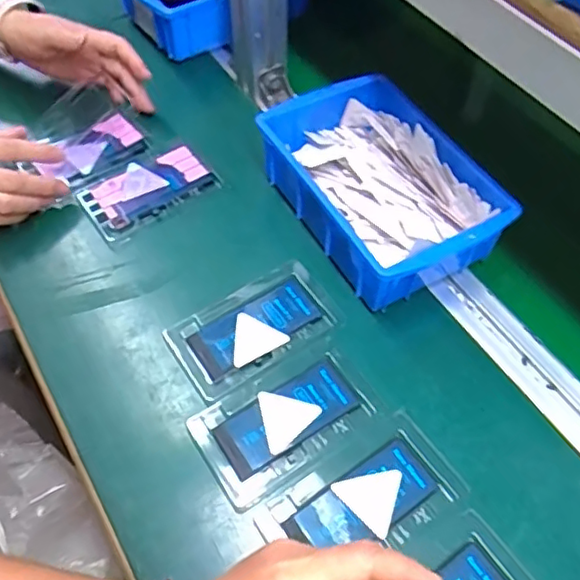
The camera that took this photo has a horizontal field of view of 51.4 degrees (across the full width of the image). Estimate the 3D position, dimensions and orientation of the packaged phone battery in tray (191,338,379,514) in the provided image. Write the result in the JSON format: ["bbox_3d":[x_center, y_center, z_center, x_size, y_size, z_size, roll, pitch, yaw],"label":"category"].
[{"bbox_3d":[0.000,0.092,0.430,0.127,0.005,0.074,-28,61,-16],"label":"packaged phone battery in tray"}]

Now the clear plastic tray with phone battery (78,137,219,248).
[{"bbox_3d":[-0.127,-0.096,0.554,0.125,0.008,0.076,-34,62,-19],"label":"clear plastic tray with phone battery"}]

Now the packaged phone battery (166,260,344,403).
[{"bbox_3d":[-0.027,0.028,0.469,0.125,0.009,0.071,-29,61,-17],"label":"packaged phone battery"}]

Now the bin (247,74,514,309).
[{"bbox_3d":[0.075,-0.089,0.516,0.138,0.059,0.204,-26,60,-15],"label":"bin"}]

